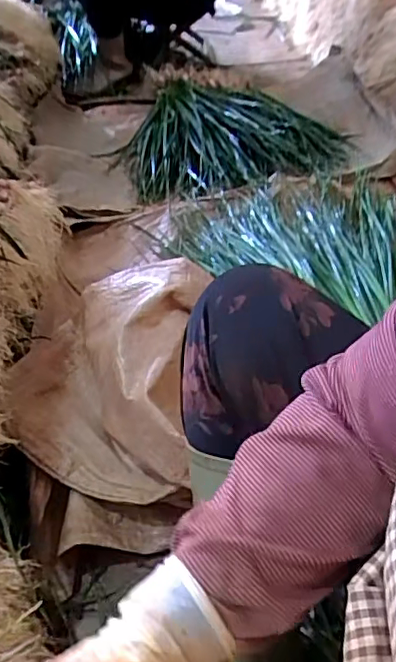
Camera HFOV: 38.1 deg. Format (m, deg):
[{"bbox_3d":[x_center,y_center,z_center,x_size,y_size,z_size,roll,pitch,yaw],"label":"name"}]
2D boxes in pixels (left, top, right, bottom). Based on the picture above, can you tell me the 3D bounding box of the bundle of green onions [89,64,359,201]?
[{"bbox_3d":[0.066,-0.475,1.283,0.476,0.132,0.423,-10,44,-9],"label":"bundle of green onions"}]

